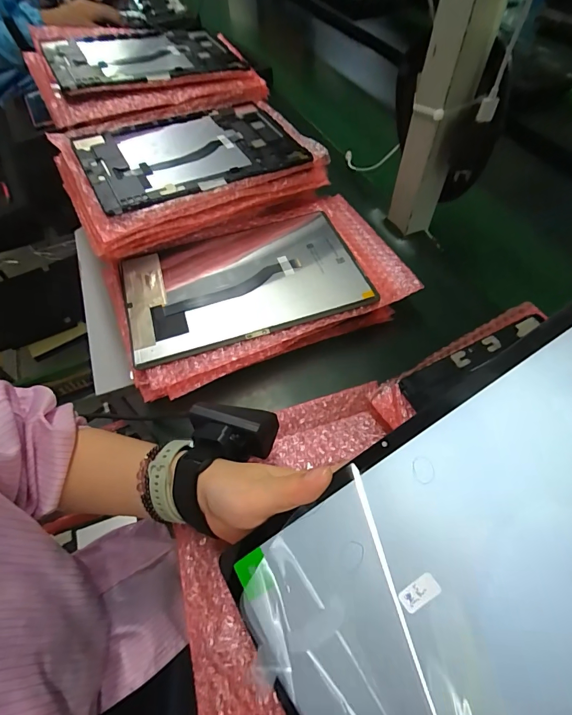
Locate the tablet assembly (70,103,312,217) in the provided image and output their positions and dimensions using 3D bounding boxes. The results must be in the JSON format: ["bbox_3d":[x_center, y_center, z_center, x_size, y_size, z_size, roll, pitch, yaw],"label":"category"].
[{"bbox_3d":[-0.114,-0.253,0.468,0.250,0.011,0.165,-25,61,-18],"label":"tablet assembly"}]

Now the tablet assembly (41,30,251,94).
[{"bbox_3d":[-0.194,-0.428,0.538,0.260,0.012,0.164,-22,61,-20],"label":"tablet assembly"}]

